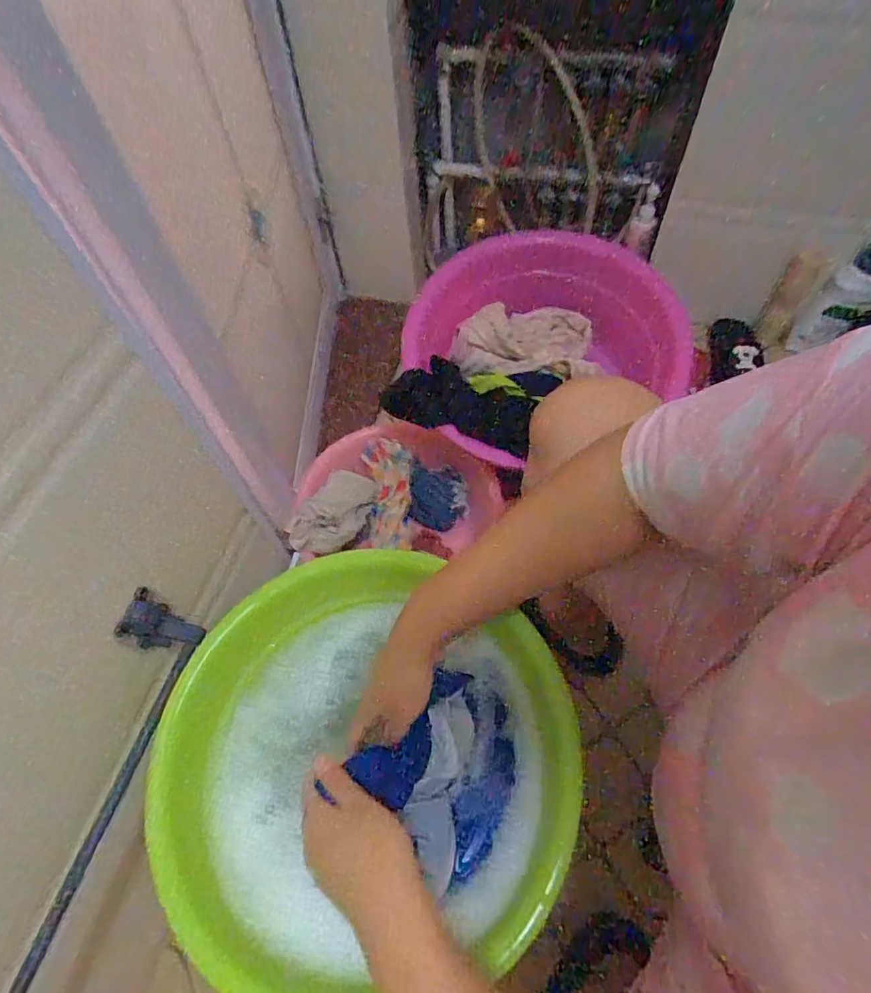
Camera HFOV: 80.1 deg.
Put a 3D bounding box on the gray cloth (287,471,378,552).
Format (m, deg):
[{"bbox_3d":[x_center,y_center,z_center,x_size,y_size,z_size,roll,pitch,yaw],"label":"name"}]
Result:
[{"bbox_3d":[-0.159,0.024,0.832,0.093,0.025,0.175,39,48,-8],"label":"gray cloth"}]

